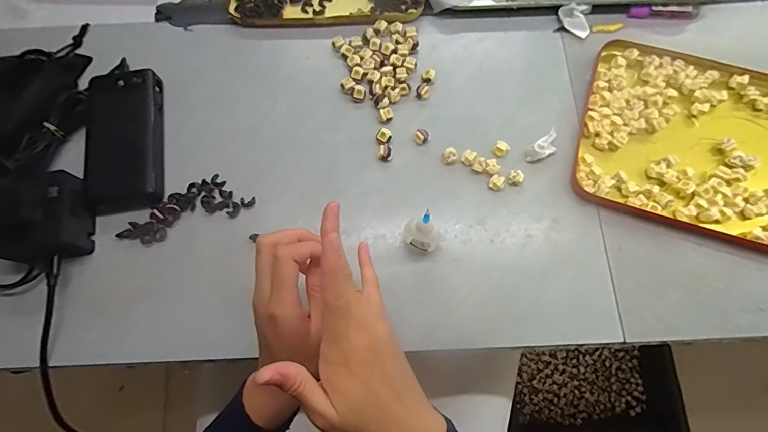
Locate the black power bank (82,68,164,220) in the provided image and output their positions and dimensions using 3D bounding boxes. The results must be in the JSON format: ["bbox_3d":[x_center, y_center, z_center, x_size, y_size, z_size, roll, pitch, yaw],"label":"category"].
[{"bbox_3d":[-0.282,-0.084,0.429,0.080,0.024,0.158,-11,73,-1],"label":"black power bank"}]

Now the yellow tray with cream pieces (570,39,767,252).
[{"bbox_3d":[0.340,-0.080,0.423,0.244,0.020,0.200,18,75,7],"label":"yellow tray with cream pieces"}]

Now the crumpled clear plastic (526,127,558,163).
[{"bbox_3d":[0.170,-0.073,0.421,0.038,0.018,0.019,-32,75,-7],"label":"crumpled clear plastic"}]

